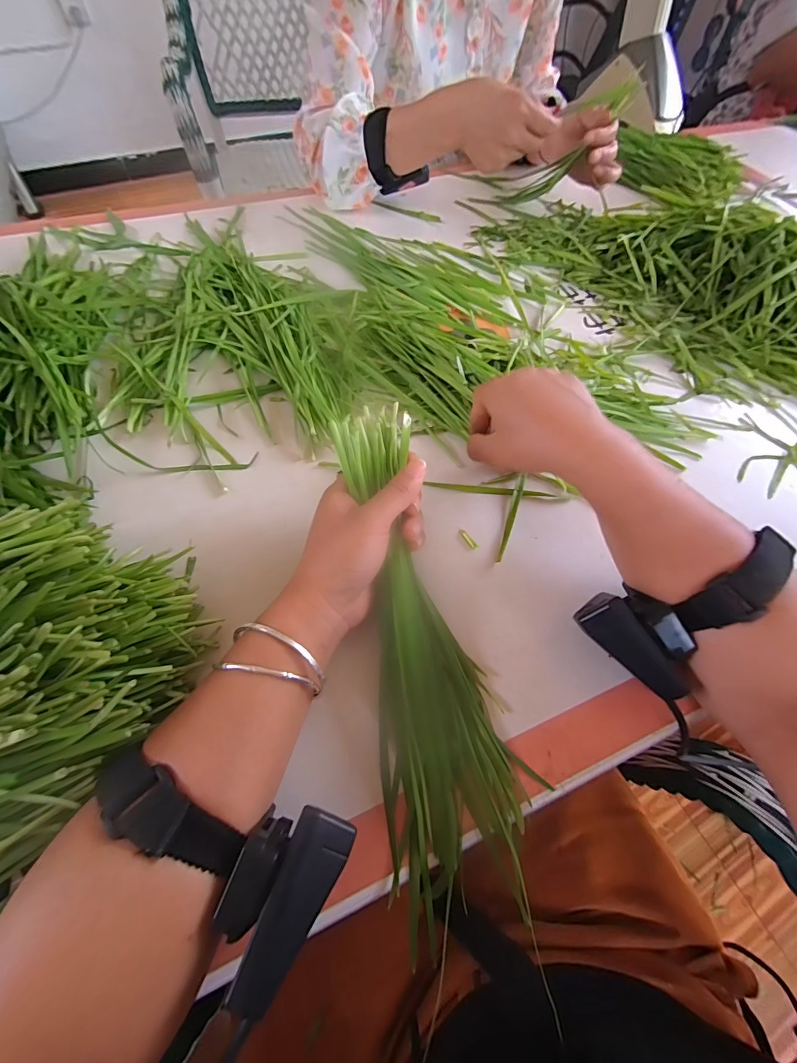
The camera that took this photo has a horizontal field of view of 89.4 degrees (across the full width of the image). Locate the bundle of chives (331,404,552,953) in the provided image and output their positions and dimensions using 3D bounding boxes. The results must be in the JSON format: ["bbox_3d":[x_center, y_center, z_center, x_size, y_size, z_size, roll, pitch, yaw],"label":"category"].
[{"bbox_3d":[0.012,0.061,0.264,0.088,0.036,0.291,-12,82,-8],"label":"bundle of chives"}]

